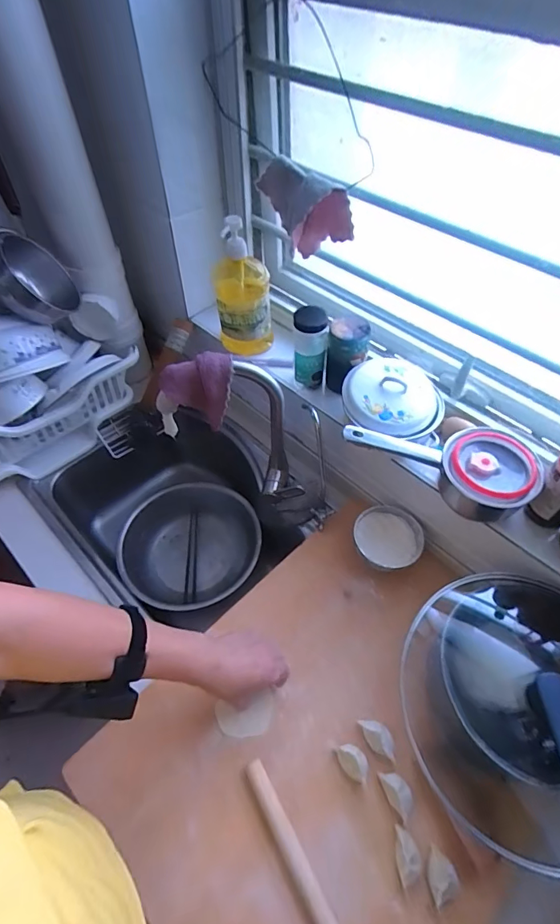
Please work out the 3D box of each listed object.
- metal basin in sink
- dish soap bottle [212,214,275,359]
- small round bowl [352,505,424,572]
[{"bbox_3d":[-0.202,0.201,1.029,0.305,0.089,0.292,0,53,0],"label":"metal basin in sink"},{"bbox_3d":[-0.070,-0.315,0.841,0.101,0.280,0.090,-7,53,-5],"label":"dish soap bottle"},{"bbox_3d":[0.192,0.138,0.790,0.115,0.046,0.113,0,53,0],"label":"small round bowl"}]

